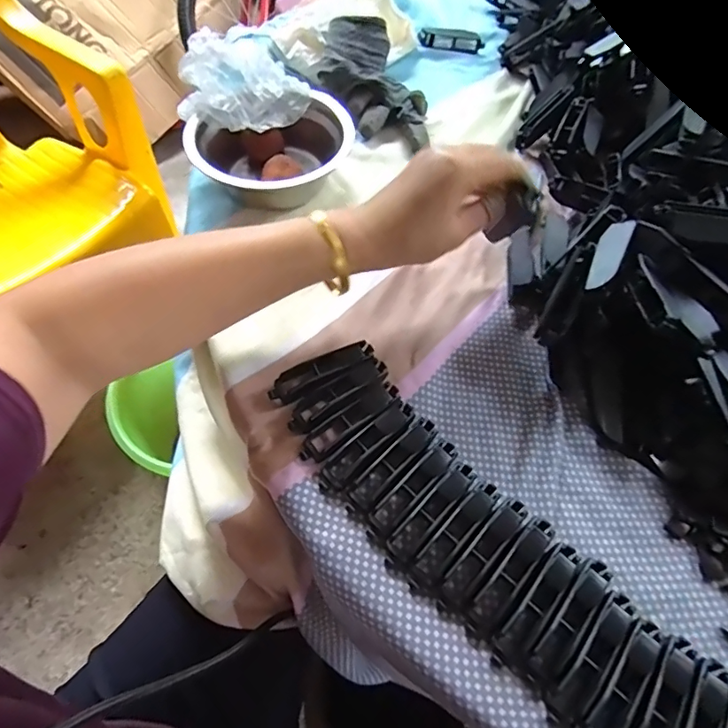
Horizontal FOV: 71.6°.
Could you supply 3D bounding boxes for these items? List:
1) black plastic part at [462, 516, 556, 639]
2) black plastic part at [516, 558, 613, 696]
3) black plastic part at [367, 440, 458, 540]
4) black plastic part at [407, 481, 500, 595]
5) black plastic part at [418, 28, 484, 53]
[{"bbox_3d":[0.083,0.120,0.287,0.017,0.018,0.076,38,77,18],"label":"black plastic part"},{"bbox_3d":[0.112,0.141,0.278,0.019,0.019,0.077,39,65,19],"label":"black plastic part"},{"bbox_3d":[0.031,0.076,0.311,0.018,0.016,0.074,41,65,20],"label":"black plastic part"},{"bbox_3d":[0.053,0.100,0.299,0.016,0.018,0.077,38,64,18],"label":"black plastic part"},{"bbox_3d":[0.101,-0.375,0.582,0.074,0.015,0.020,4,59,-1],"label":"black plastic part"}]

